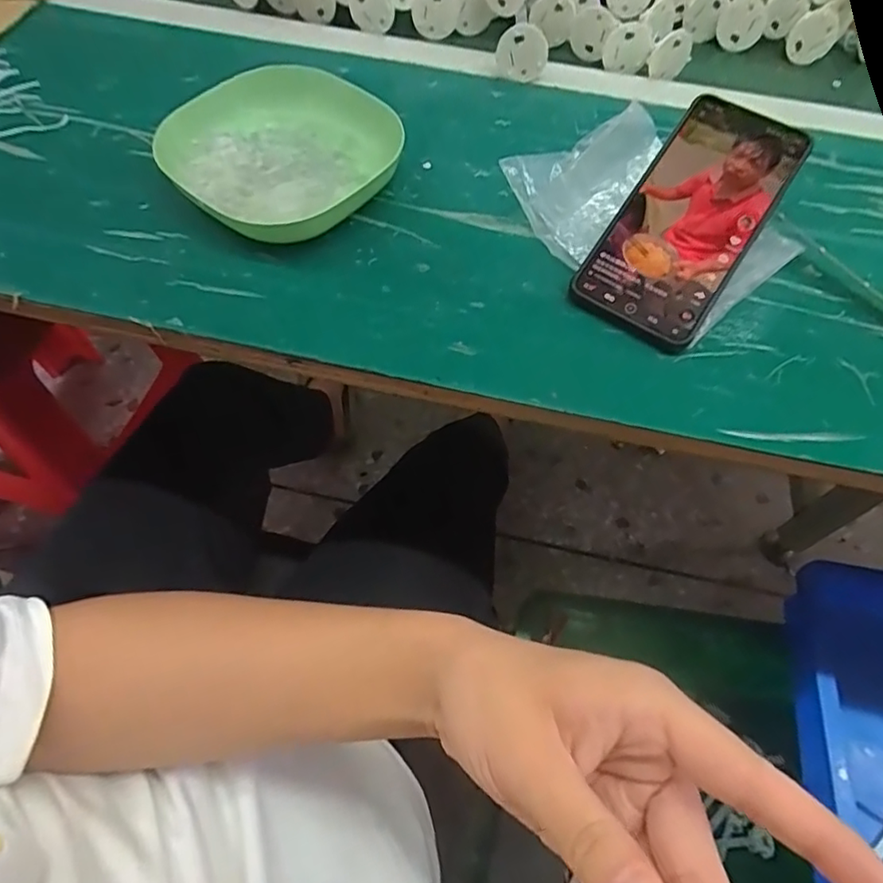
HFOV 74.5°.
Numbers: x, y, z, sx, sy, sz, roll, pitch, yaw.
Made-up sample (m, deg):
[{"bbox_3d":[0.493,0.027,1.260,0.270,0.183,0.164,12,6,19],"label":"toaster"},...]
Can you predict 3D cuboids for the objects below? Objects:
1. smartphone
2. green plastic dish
[{"bbox_3d":[0.154,-0.138,0.353,0.078,0.008,0.168,33,79,14],"label":"smartphone"},{"bbox_3d":[-0.105,-0.189,0.380,0.136,0.033,0.148,1,59,-2],"label":"green plastic dish"}]

